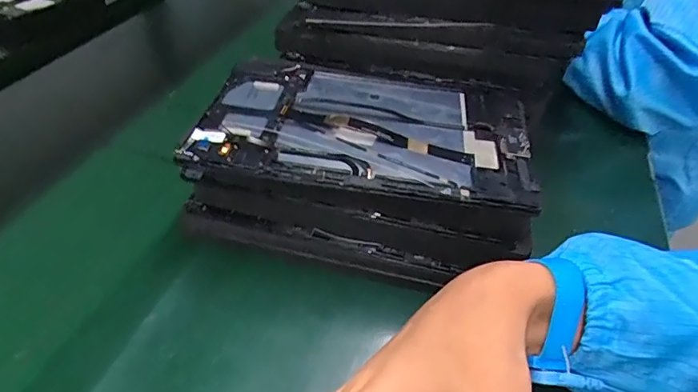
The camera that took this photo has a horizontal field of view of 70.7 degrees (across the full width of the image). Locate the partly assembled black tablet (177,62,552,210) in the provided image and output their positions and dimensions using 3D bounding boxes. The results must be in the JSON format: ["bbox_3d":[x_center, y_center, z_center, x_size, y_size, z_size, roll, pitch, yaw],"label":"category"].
[{"bbox_3d":[0.017,-0.060,0.379,0.237,0.013,0.168,9,43,3],"label":"partly assembled black tablet"}]

